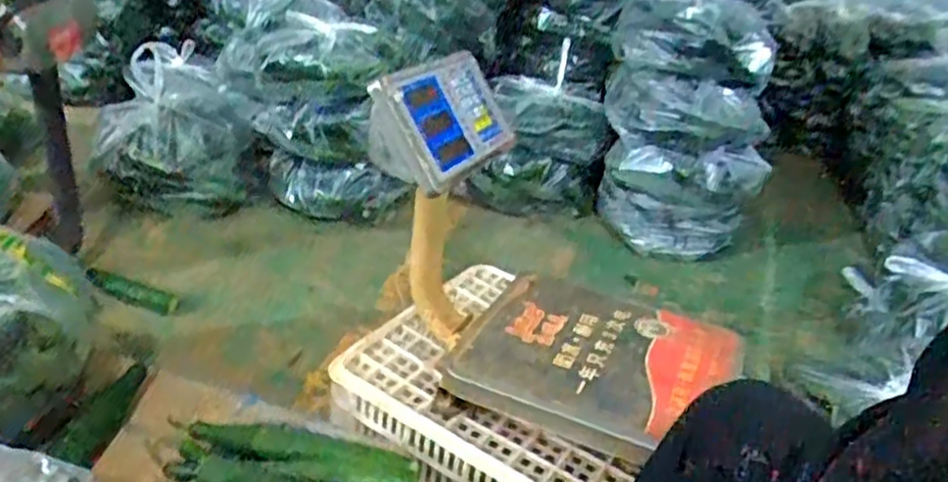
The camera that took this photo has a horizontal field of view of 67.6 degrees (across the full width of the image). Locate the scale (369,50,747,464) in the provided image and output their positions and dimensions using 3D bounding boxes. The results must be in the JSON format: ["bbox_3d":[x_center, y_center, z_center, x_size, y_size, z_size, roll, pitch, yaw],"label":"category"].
[{"bbox_3d":[0.116,0.001,0.880,0.448,0.334,0.295,18,31,19],"label":"scale"}]

